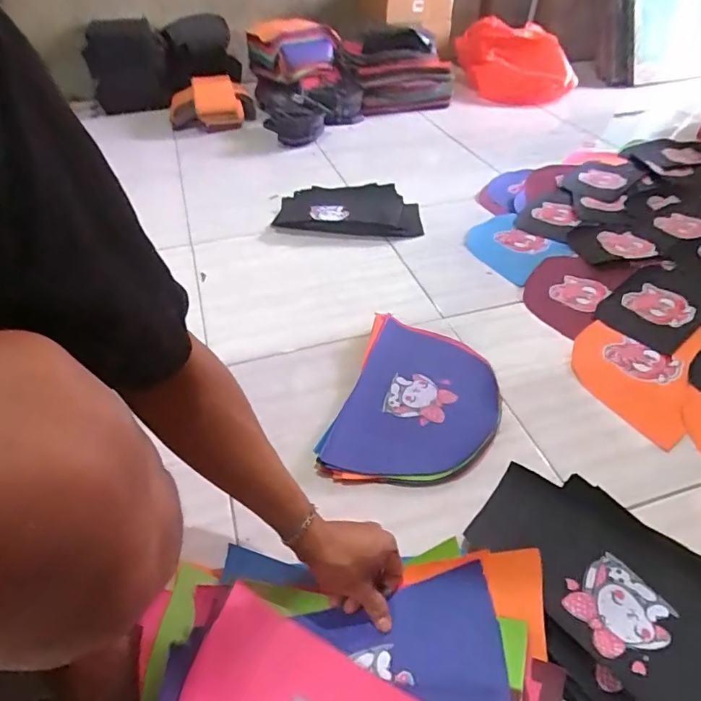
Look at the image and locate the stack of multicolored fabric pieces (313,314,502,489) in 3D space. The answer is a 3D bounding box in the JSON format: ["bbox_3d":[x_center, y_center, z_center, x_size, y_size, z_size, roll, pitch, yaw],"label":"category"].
[{"bbox_3d":[0.095,0.068,0.699,0.205,0.028,0.288,12,44,16],"label":"stack of multicolored fabric pieces"}]

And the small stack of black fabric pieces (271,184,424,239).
[{"bbox_3d":[-0.004,-0.303,1.100,0.310,0.049,0.154,3,42,6],"label":"small stack of black fabric pieces"}]

